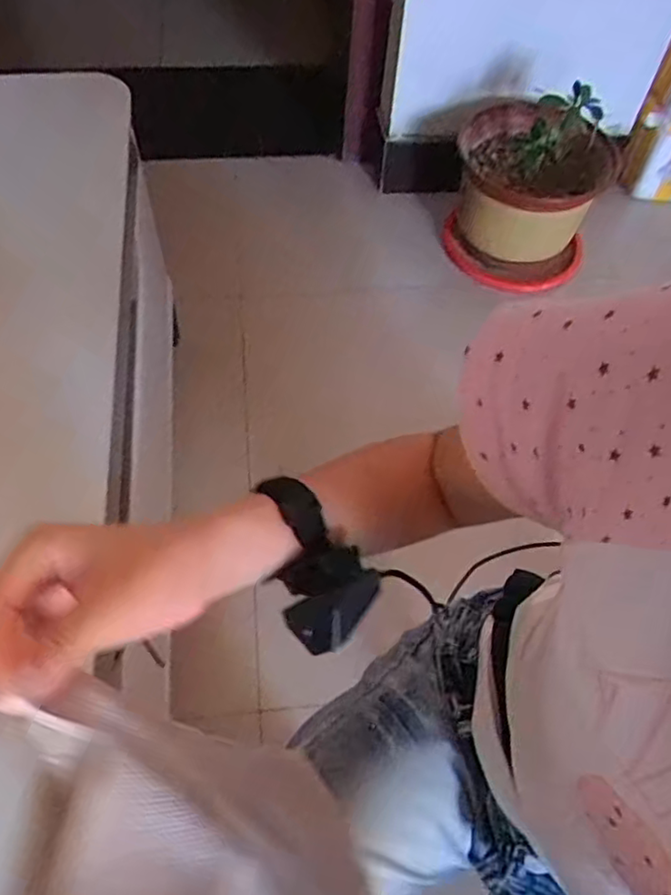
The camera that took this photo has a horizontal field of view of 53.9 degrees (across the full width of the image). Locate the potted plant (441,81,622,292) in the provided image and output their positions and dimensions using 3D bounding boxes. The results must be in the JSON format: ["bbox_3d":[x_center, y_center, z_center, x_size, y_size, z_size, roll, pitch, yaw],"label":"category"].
[{"bbox_3d":[0.378,-0.515,1.250,0.274,0.352,0.272,20,59,10],"label":"potted plant"}]

